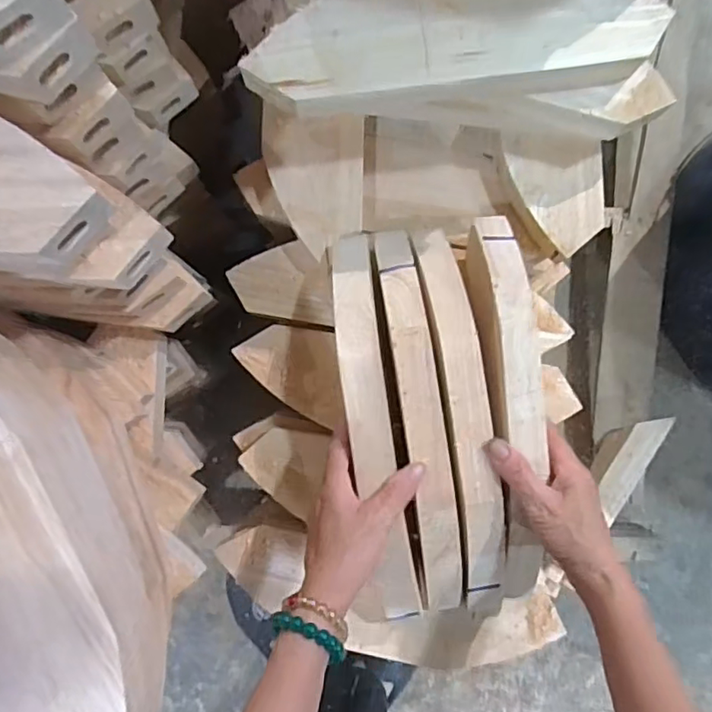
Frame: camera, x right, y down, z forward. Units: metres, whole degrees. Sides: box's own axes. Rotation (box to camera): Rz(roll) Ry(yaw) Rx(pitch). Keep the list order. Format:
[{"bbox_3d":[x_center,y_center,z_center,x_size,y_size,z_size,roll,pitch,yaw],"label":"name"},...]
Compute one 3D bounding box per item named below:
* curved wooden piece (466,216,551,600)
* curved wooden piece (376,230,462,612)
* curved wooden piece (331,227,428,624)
[{"bbox_3d":[0.129,0.044,0.492,0.044,0.083,0.328,-5,88,-1],"label":"curved wooden piece"},{"bbox_3d":[0.055,0.054,0.480,0.032,0.057,0.329,-8,88,-1],"label":"curved wooden piece"},{"bbox_3d":[0.009,0.054,0.485,0.042,0.084,0.312,-7,95,-1],"label":"curved wooden piece"}]

